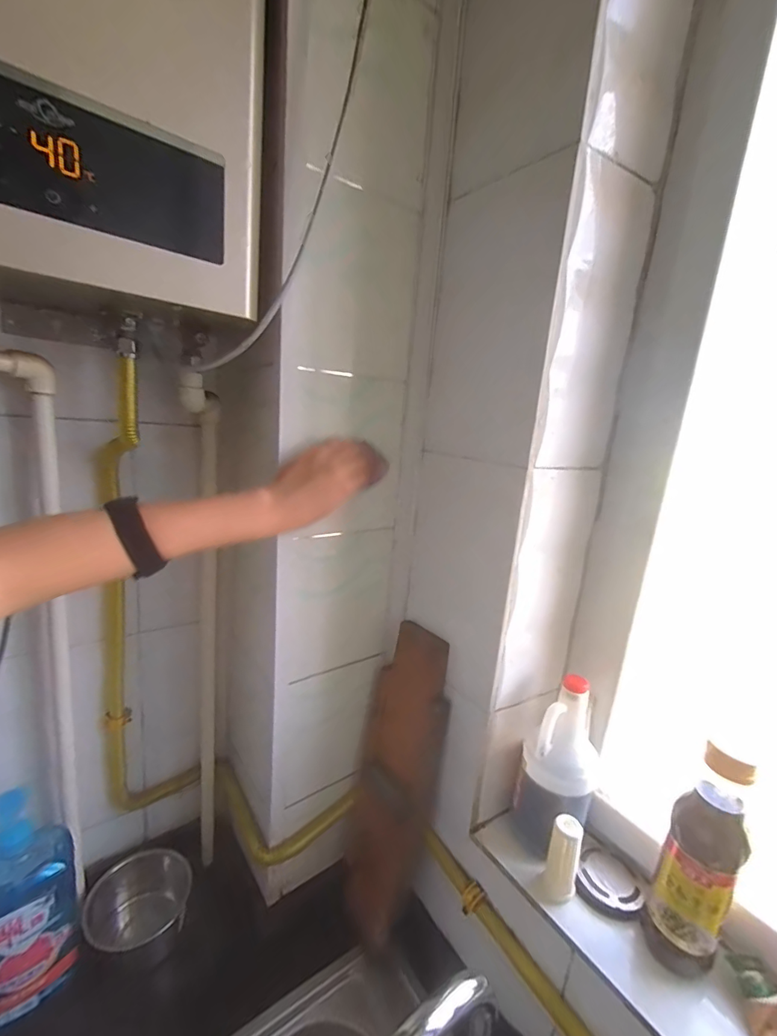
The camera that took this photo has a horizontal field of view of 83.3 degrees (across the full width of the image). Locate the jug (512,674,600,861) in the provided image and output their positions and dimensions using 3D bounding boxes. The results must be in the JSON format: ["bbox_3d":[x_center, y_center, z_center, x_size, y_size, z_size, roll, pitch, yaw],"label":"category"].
[{"bbox_3d":[0.211,0.301,0.540,0.083,0.221,0.078,12,15,26],"label":"jug"}]

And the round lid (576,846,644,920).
[{"bbox_3d":[0.260,0.424,0.512,0.064,0.017,0.073,13,15,31],"label":"round lid"}]

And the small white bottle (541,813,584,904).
[{"bbox_3d":[0.196,0.381,0.489,0.033,0.083,0.032,13,15,31],"label":"small white bottle"}]

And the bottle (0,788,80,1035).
[{"bbox_3d":[-0.446,0.466,0.529,0.067,0.282,0.107,16,17,39],"label":"bottle"}]

